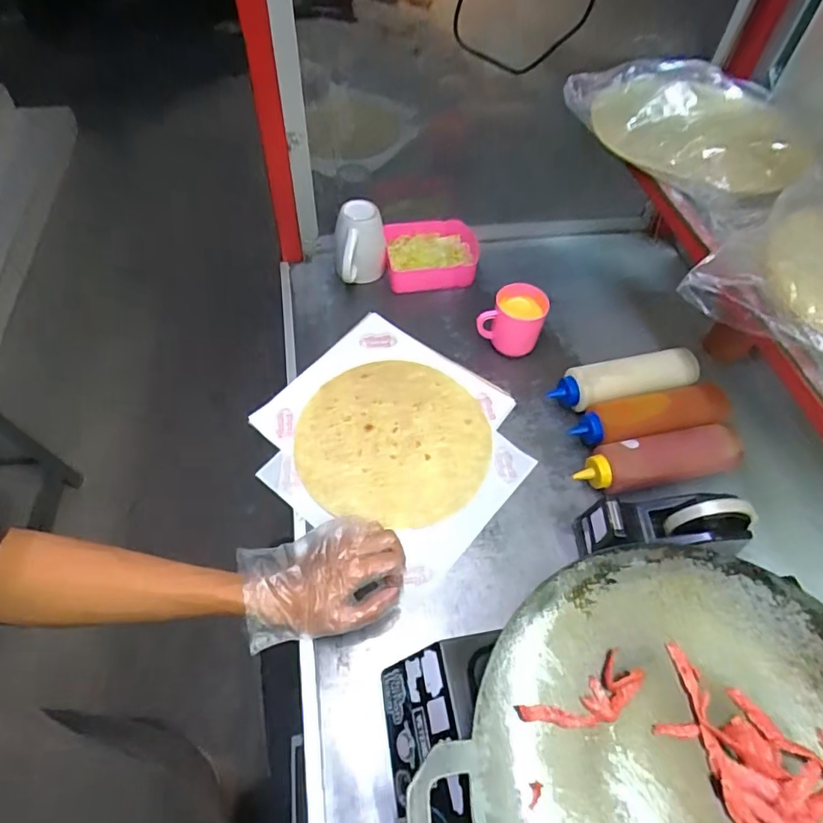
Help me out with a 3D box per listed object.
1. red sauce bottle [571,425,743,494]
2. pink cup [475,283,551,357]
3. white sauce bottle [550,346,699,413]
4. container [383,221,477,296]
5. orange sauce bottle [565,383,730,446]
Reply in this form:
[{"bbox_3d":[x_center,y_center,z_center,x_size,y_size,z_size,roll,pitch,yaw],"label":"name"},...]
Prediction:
[{"bbox_3d":[0.304,0.064,0.665,0.203,0.058,0.058,-6,55,-7],"label":"red sauce bottle"},{"bbox_3d":[0.145,-0.132,0.783,0.087,0.084,0.067,15,55,8],"label":"pink cup"},{"bbox_3d":[0.294,-0.036,0.732,0.197,0.066,0.061,-10,55,-9],"label":"white sauce bottle"},{"bbox_3d":[0.038,-0.262,0.900,0.160,0.048,0.127,-5,54,-8],"label":"container"},{"bbox_3d":[0.319,0.012,0.702,0.216,0.061,0.056,-13,56,-12],"label":"orange sauce bottle"}]

